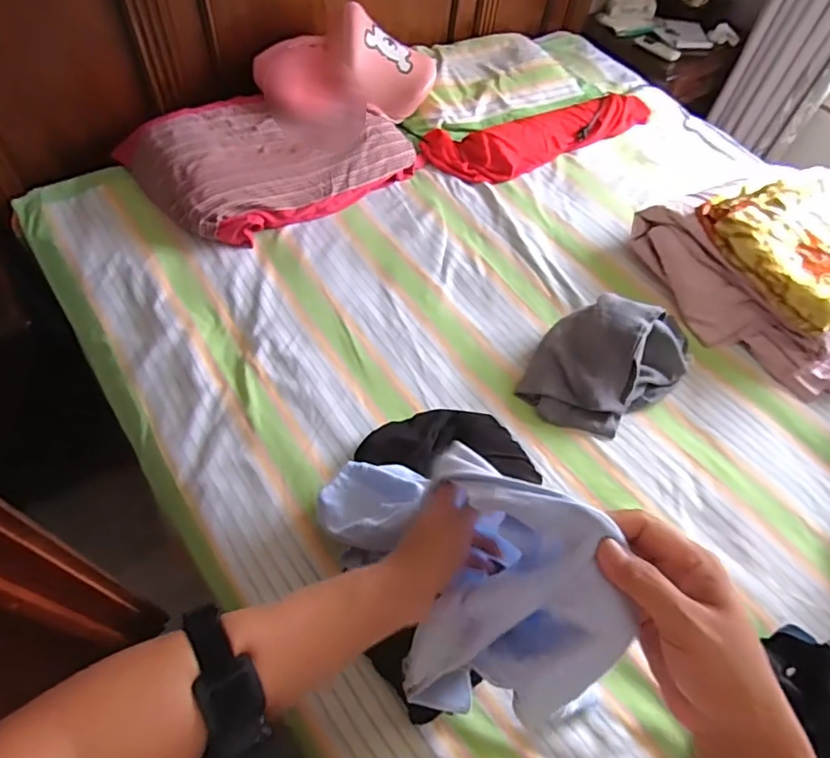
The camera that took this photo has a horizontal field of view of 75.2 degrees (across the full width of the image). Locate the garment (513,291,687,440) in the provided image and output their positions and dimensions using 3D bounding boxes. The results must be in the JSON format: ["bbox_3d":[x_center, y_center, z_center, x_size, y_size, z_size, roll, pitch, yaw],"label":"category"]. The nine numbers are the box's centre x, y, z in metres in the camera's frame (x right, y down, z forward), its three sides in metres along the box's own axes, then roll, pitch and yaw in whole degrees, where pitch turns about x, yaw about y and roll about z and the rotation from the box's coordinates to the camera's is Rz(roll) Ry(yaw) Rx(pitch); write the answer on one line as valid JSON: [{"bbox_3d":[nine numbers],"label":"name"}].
[{"bbox_3d":[0.376,-0.055,1.007,0.367,0.115,0.224,-35,66,-25],"label":"garment"}]

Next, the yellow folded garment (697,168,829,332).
[{"bbox_3d":[0.905,-0.315,1.141,0.536,0.076,0.364,-19,60,-17],"label":"yellow folded garment"}]

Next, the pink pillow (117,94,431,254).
[{"bbox_3d":[-0.316,-0.519,1.246,0.577,0.112,0.363,-34,65,-24],"label":"pink pillow"}]

